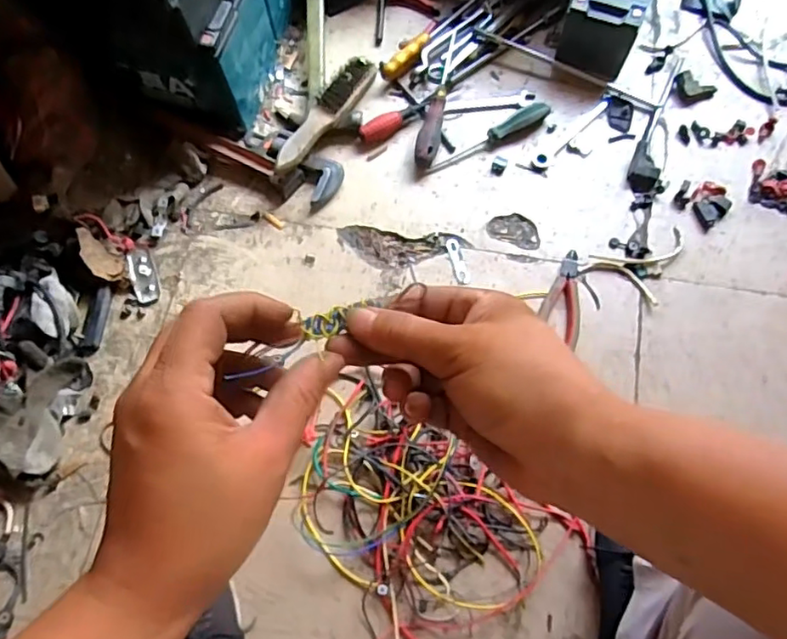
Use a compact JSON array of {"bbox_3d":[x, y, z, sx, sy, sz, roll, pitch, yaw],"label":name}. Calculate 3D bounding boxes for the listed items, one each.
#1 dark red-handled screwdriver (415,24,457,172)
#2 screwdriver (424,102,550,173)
[{"bbox_3d":[0.066,-0.318,0.865,0.029,0.030,0.222,12,71,7],"label":"dark red-handled screwdriver"},{"bbox_3d":[0.130,-0.254,0.844,0.186,0.029,0.028,-26,71,-7],"label":"screwdriver"}]

